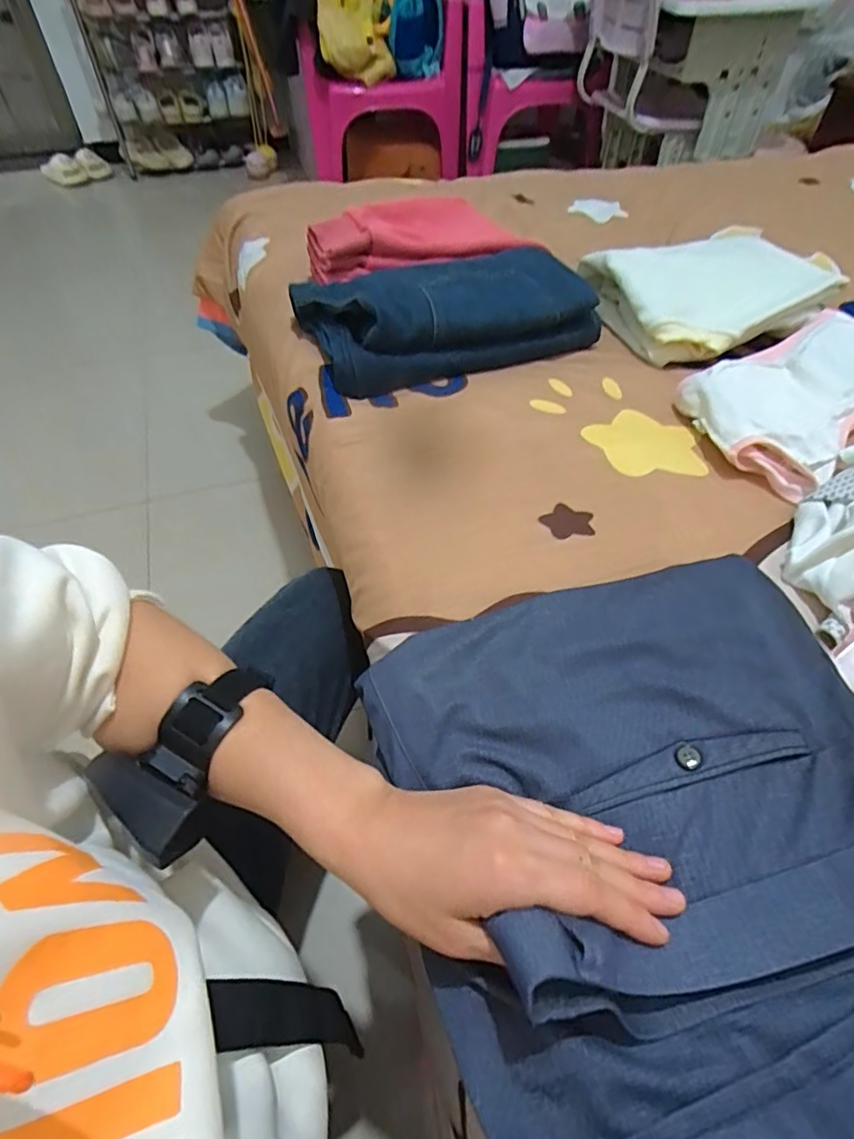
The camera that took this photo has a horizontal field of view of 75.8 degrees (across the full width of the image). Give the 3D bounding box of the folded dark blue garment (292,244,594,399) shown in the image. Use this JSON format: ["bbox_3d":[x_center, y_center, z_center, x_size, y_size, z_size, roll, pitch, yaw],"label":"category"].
[{"bbox_3d":[0.027,-0.311,0.644,0.322,0.085,0.186,-20,55,-16],"label":"folded dark blue garment"}]

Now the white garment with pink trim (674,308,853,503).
[{"bbox_3d":[0.389,-0.181,0.555,0.281,0.041,0.152,-28,57,-21],"label":"white garment with pink trim"}]

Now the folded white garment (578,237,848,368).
[{"bbox_3d":[0.346,-0.351,0.680,0.250,0.059,0.217,-14,53,-11],"label":"folded white garment"}]

